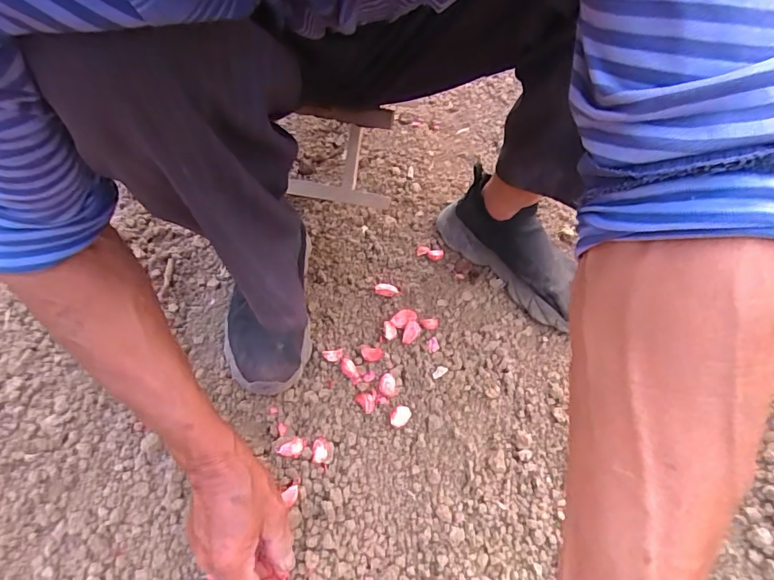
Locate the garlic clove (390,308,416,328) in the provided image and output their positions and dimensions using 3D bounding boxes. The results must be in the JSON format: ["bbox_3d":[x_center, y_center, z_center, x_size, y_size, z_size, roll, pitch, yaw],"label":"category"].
[{"bbox_3d":[0.022,0.041,0.639,0.033,0.021,0.024,-23,60,-18],"label":"garlic clove"}]

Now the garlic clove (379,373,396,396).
[{"bbox_3d":[0.000,0.119,0.580,0.020,0.017,0.026,0,55,-4],"label":"garlic clove"}]

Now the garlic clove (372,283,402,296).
[{"bbox_3d":[0.001,0.000,0.662,0.040,0.019,0.015,6,55,0],"label":"garlic clove"}]

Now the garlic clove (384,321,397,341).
[{"bbox_3d":[0.005,0.055,0.625,0.016,0.010,0.026,-5,56,-7],"label":"garlic clove"}]

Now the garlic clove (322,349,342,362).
[{"bbox_3d":[-0.070,0.085,0.596,0.026,0.016,0.017,-2,55,-5],"label":"garlic clove"}]

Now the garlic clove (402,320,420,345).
[{"bbox_3d":[0.033,0.058,0.623,0.021,0.018,0.029,15,56,7],"label":"garlic clove"}]

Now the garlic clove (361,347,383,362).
[{"bbox_3d":[-0.020,0.084,0.603,0.028,0.012,0.020,3,55,-1],"label":"garlic clove"}]

